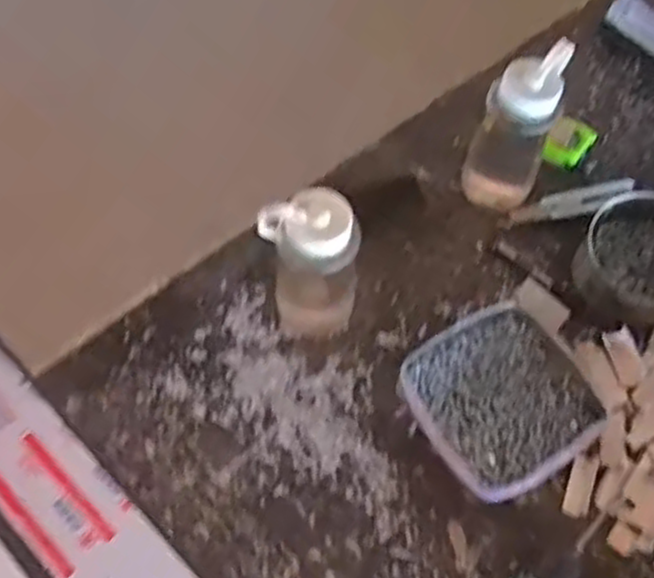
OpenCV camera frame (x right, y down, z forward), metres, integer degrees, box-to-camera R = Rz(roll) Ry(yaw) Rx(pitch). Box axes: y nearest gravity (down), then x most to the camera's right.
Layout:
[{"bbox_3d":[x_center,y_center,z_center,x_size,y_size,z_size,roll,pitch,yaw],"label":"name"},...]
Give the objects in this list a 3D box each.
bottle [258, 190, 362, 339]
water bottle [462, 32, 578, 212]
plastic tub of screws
[{"bbox_3d":[-0.014,-0.022,0.868,0.094,0.206,0.079,-26,66,-15],"label":"bottle"},{"bbox_3d":[0.232,-0.195,0.973,0.090,0.210,0.098,22,64,9],"label":"water bottle"},{"bbox_3d":[0.191,0.120,0.867,0.183,0.049,0.186,-30,67,-17],"label":"plastic tub of screws"}]

